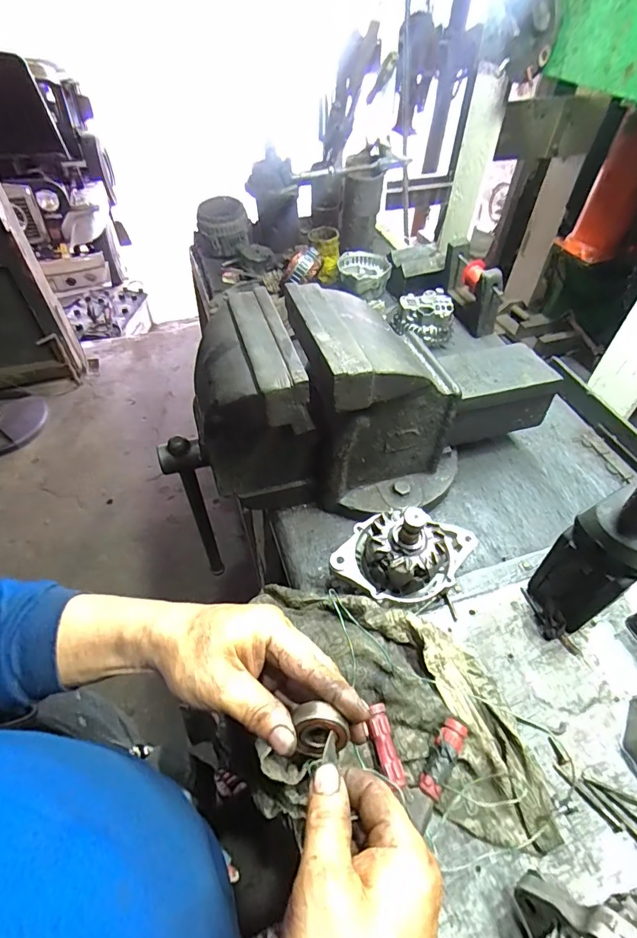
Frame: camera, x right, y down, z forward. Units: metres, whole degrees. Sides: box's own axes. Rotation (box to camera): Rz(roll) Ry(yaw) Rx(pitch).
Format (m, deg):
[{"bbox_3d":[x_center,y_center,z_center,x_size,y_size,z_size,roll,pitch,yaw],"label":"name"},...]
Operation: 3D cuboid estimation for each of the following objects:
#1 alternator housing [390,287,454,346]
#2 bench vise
[{"bbox_3d":[0.223,-0.321,0.925,0.124,0.065,0.114,10,50,7],"label":"alternator housing"},{"bbox_3d":[0.069,-0.097,0.603,0.552,0.247,0.220,-19,53,-17],"label":"bench vise"}]

